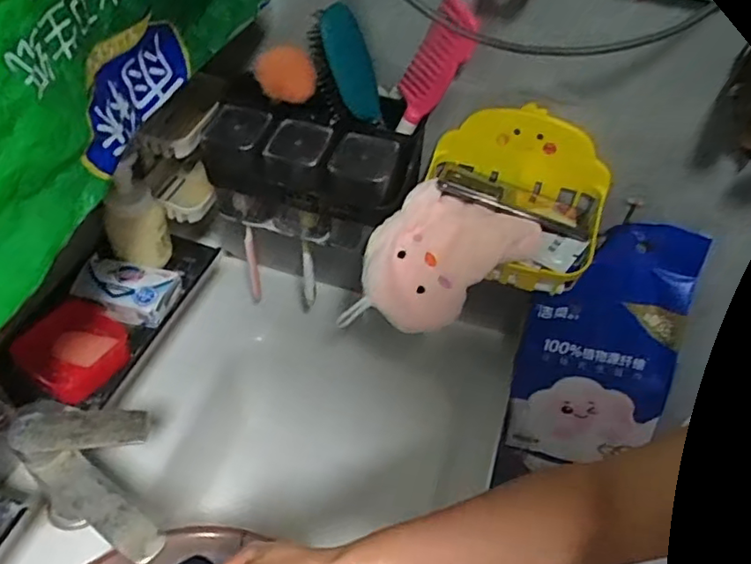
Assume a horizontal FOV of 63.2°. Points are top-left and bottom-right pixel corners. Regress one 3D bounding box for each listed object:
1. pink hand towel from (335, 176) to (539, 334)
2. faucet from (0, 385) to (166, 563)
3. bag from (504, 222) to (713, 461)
[{"bbox_3d":[0.062,-0.010,0.608,0.134,0.058,0.195,28,50,20],"label":"pink hand towel"},{"bbox_3d":[-0.269,0.153,0.548,0.219,0.076,0.113,36,51,4],"label":"faucet"},{"bbox_3d":[0.278,0.097,0.764,0.175,0.363,0.059,30,29,22],"label":"bag"}]

